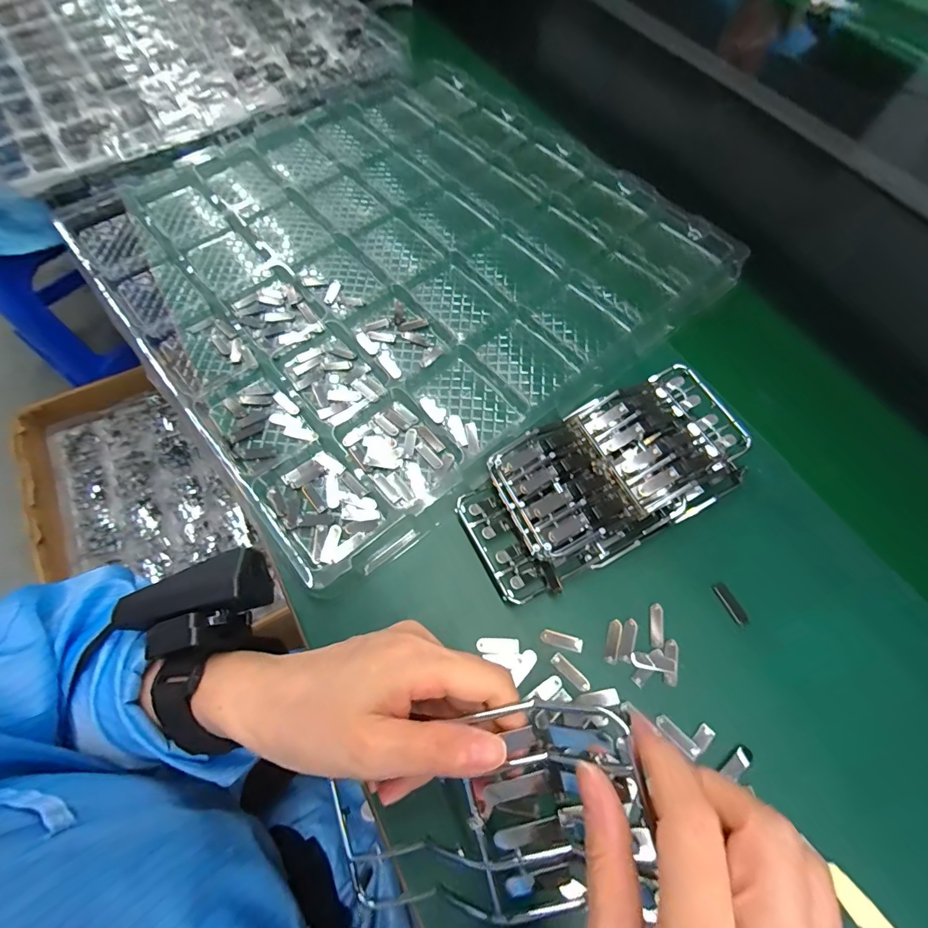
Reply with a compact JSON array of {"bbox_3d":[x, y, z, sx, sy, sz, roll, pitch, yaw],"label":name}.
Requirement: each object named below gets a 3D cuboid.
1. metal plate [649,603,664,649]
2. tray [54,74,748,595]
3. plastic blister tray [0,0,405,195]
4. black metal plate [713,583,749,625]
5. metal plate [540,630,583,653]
[{"bbox_3d":[0.131,0.110,0.298,0.009,0.004,0.028,8,64,5],"label":"metal plate"},{"bbox_3d":[-0.063,-0.217,0.447,0.496,0.024,0.495,-38,72,-16],"label":"tray"},{"bbox_3d":[-0.419,-0.585,0.612,0.497,0.049,0.535,-34,71,-15],"label":"plastic blister tray"},{"bbox_3d":[0.187,0.098,0.306,0.008,0.004,0.029,-24,68,-12],"label":"black metal plate"},{"bbox_3d":[0.066,0.119,0.296,0.028,0.004,0.009,16,66,6],"label":"metal plate"}]

